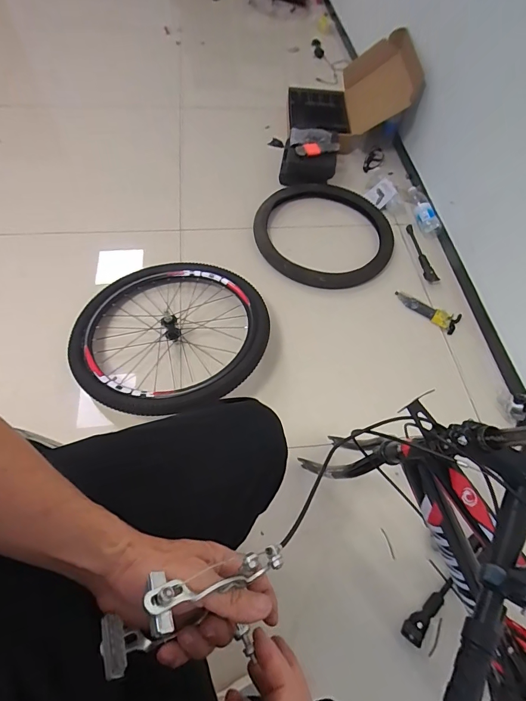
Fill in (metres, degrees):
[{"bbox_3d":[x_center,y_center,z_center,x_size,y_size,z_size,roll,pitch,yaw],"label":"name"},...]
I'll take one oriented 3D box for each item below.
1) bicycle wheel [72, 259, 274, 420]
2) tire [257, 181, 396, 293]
[{"bbox_3d":[-0.248,-0.043,1.070,0.506,0.087,0.511,2,60,-3],"label":"bicycle wheel"},{"bbox_3d":[0.207,-0.412,1.306,0.475,0.079,0.432,31,63,13],"label":"tire"}]

